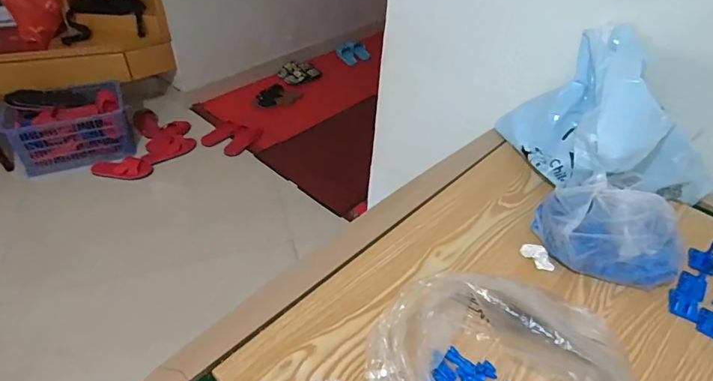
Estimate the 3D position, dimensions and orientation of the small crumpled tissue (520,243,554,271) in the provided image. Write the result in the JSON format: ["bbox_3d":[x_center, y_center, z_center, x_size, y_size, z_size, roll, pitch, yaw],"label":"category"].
[{"bbox_3d":[0.270,0.097,0.650,0.020,0.023,0.051,-31,52,-32],"label":"small crumpled tissue"}]

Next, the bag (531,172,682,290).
[{"bbox_3d":[0.372,0.058,0.634,0.188,0.087,0.125,8,43,6],"label":"bag"}]

